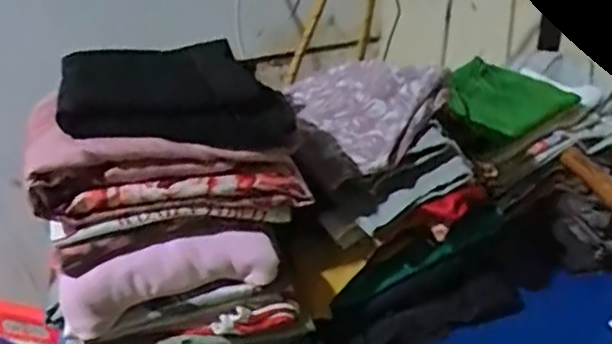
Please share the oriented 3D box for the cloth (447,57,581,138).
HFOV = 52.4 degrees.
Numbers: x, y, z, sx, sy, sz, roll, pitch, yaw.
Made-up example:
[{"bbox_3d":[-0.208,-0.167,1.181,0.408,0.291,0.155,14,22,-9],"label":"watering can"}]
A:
[{"bbox_3d":[0.292,-0.109,0.905,0.156,0.028,0.154,39,56,13],"label":"cloth"}]

